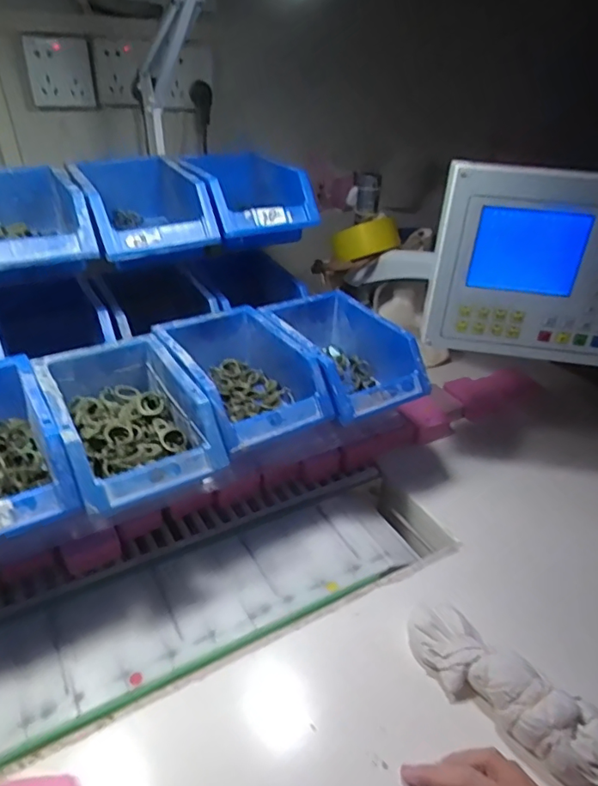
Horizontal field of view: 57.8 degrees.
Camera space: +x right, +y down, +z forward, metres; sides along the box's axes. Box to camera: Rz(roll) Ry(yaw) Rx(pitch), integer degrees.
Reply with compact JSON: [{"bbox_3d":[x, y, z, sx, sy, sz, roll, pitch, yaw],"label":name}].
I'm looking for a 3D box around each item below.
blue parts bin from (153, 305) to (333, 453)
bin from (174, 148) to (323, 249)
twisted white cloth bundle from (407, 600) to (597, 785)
[{"bbox_3d":[-0.063,-0.018,0.569,0.122,0.064,0.180,-18,38,-29],"label":"blue parts bin"},{"bbox_3d":[-0.076,-0.248,0.676,0.125,0.069,0.198,-14,36,-24],"label":"bin"},{"bbox_3d":[0.167,0.237,0.441,0.067,0.052,0.176,-24,43,-33],"label":"twisted white cloth bundle"}]

